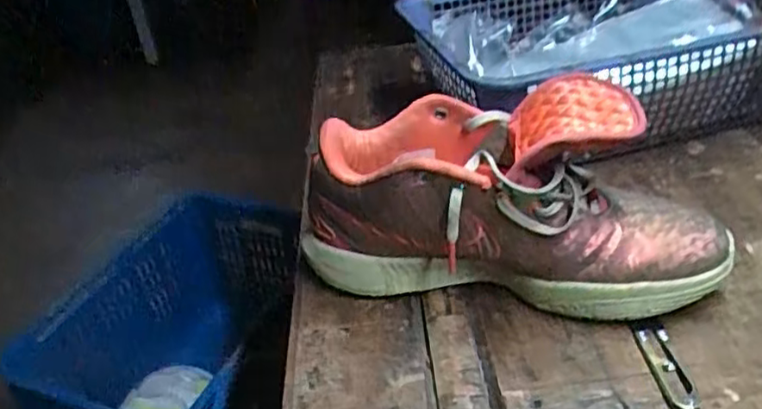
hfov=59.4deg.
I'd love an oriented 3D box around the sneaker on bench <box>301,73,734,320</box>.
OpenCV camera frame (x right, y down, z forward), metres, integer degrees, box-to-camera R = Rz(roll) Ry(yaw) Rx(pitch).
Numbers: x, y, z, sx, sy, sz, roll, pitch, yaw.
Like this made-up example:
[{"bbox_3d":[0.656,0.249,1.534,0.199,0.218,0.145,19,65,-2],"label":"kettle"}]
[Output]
[{"bbox_3d":[0.091,-0.001,0.478,0.286,0.133,0.120,9,36,23],"label":"sneaker on bench"}]

